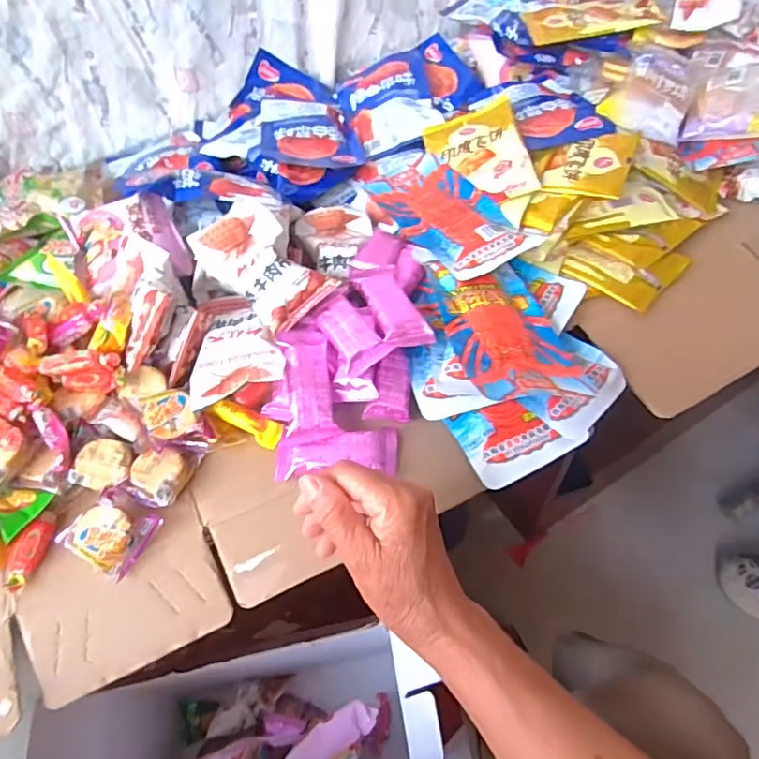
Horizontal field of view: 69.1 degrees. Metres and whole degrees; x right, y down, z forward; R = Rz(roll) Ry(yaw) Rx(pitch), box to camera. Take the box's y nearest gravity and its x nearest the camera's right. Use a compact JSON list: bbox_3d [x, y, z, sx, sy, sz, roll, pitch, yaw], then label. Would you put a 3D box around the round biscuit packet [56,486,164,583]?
[{"bbox_3d":[-0.204,0.113,0.415,0.058,0.022,0.049,22,56,20],"label":"round biscuit packet"}]

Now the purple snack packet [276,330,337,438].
[{"bbox_3d":[-0.061,0.000,0.462,0.039,0.021,0.091,-7,67,-2],"label":"purple snack packet"}]

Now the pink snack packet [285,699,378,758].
[{"bbox_3d":[-0.044,0.349,0.523,0.094,0.021,0.046,-33,57,-21],"label":"pink snack packet"}]

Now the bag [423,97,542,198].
[{"bbox_3d":[0.107,-0.252,0.610,0.100,0.014,0.155,-14,58,13],"label":"bag"}]

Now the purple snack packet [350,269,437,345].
[{"bbox_3d":[0.011,-0.068,0.488,0.042,0.014,0.093,-18,52,-11],"label":"purple snack packet"}]

